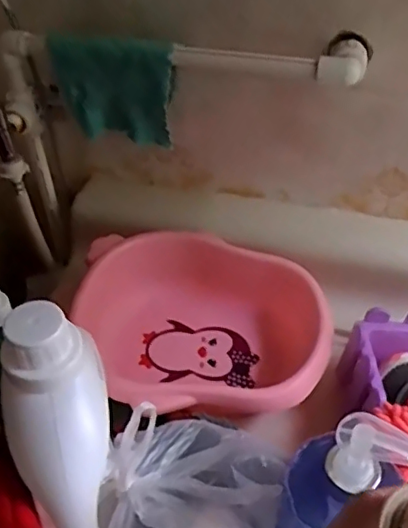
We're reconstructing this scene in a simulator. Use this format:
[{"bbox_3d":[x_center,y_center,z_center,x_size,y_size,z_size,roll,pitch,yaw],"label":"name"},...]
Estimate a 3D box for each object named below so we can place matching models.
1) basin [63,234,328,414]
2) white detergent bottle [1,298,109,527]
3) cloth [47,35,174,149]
[{"bbox_3d":[-0.001,0.080,0.692,0.274,0.102,0.237,-4,44,-3],"label":"basin"},{"bbox_3d":[-0.114,0.131,0.462,0.078,0.212,0.063,-7,13,-7],"label":"white detergent bottle"},{"bbox_3d":[-0.101,-0.203,0.684,0.134,0.117,0.034,6,44,8],"label":"cloth"}]

